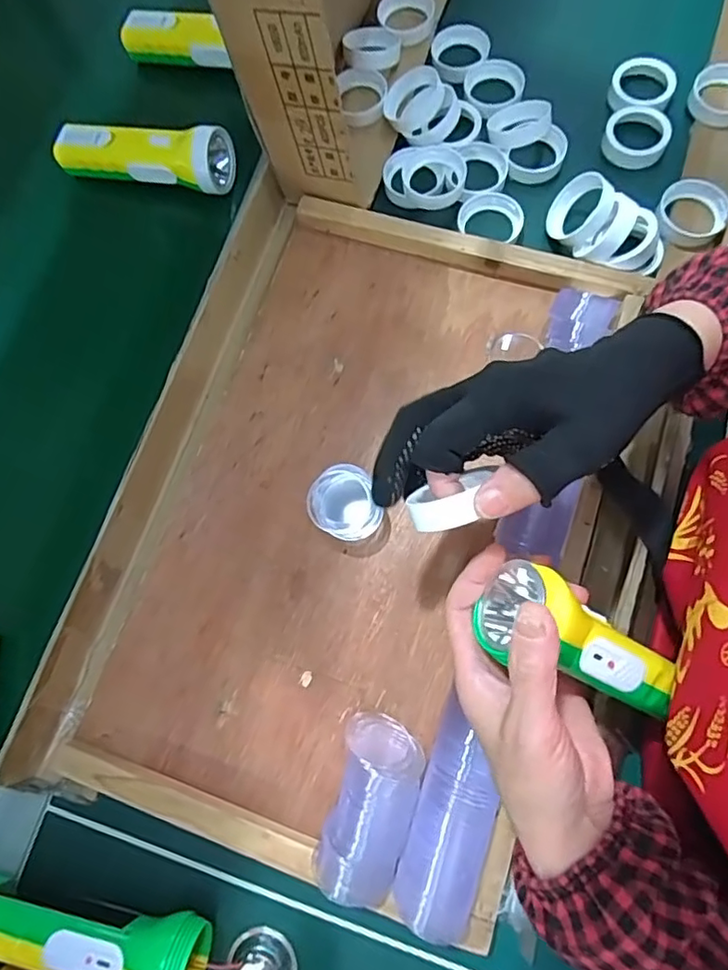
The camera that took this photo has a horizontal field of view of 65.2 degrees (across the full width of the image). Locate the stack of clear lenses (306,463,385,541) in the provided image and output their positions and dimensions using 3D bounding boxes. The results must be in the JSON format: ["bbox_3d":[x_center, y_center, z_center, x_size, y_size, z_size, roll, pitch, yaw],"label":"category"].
[{"bbox_3d":[-0.016,0.016,0.419,0.048,0.035,0.057,-23,73,-1],"label":"stack of clear lenses"}]

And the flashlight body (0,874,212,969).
[{"bbox_3d":[-0.178,0.276,0.347,0.169,0.040,0.045,9,74,5],"label":"flashlight body"}]

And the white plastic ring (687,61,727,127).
[{"bbox_3d":[0.311,-0.337,0.490,0.054,0.020,0.053,-2,74,6],"label":"white plastic ring"}]

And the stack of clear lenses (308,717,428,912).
[{"bbox_3d":[0.004,0.202,0.359,0.052,0.042,0.101,17,75,7],"label":"stack of clear lenses"}]

